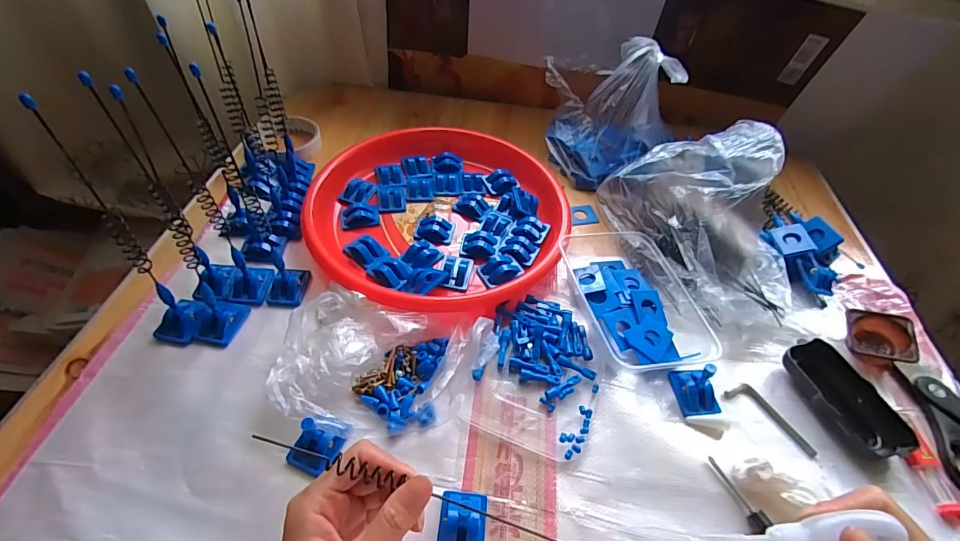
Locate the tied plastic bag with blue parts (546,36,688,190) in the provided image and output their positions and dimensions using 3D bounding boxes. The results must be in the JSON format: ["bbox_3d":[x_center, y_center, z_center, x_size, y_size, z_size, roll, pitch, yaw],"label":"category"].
[{"bbox_3d":[0.168,-0.213,0.580,0.172,0.150,0.140,12,49,5],"label":"tied plastic bag with blue parts"}]

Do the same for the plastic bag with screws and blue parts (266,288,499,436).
[{"bbox_3d":[-0.082,0.080,0.387,0.178,0.033,0.112,7,48,1],"label":"plastic bag with screws and blue parts"}]

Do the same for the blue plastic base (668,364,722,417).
[{"bbox_3d":[0.198,0.101,0.392,0.029,0.046,0.044,-3,49,-8],"label":"blue plastic base"}]

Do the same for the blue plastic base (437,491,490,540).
[{"bbox_3d":[-0.013,0.184,0.318,0.034,0.019,0.044,7,48,1],"label":"blue plastic base"}]

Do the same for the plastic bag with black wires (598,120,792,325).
[{"bbox_3d":[0.251,-0.063,0.476,0.142,0.134,0.203,-5,49,-10],"label":"plastic bag with black wires"}]

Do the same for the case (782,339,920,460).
[{"bbox_3d":[0.327,0.117,0.397,0.050,0.027,0.107,-13,51,-16],"label":"case"}]

